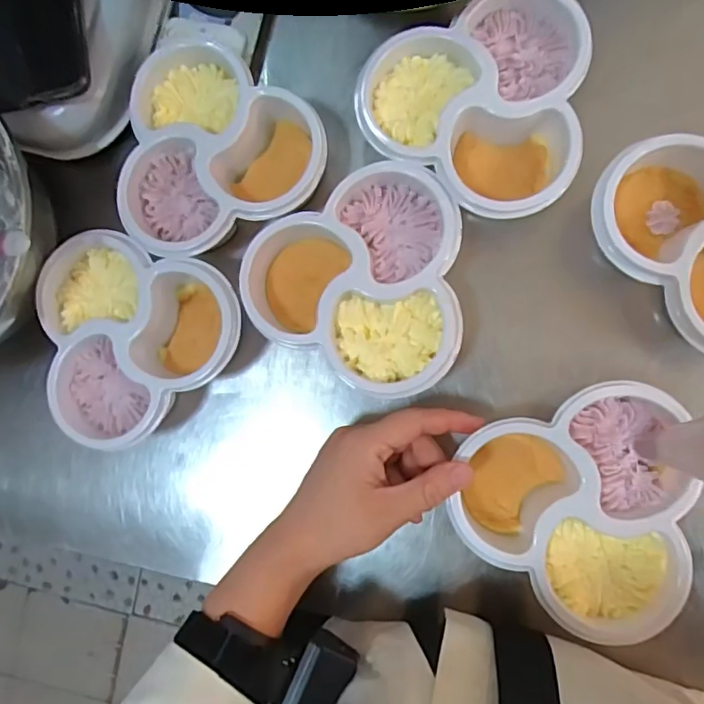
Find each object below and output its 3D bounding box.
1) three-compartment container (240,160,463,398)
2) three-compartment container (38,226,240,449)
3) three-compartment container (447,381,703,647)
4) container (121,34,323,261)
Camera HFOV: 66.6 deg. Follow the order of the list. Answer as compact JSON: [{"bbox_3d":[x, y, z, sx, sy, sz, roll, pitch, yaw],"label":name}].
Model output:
[{"bbox_3d":[0.001,-0.047,0.350,0.136,0.041,0.145,0,86,8],"label":"three-compartment container"},{"bbox_3d":[-0.154,-0.004,0.373,0.131,0.061,0.133,-1,86,8],"label":"three-compartment container"},{"bbox_3d":[0.135,0.098,0.320,0.131,0.039,0.133,0,85,4],"label":"three-compartment container"},{"bbox_3d":[-0.105,-0.132,0.361,0.143,0.045,0.130,-1,86,8],"label":"container"}]

